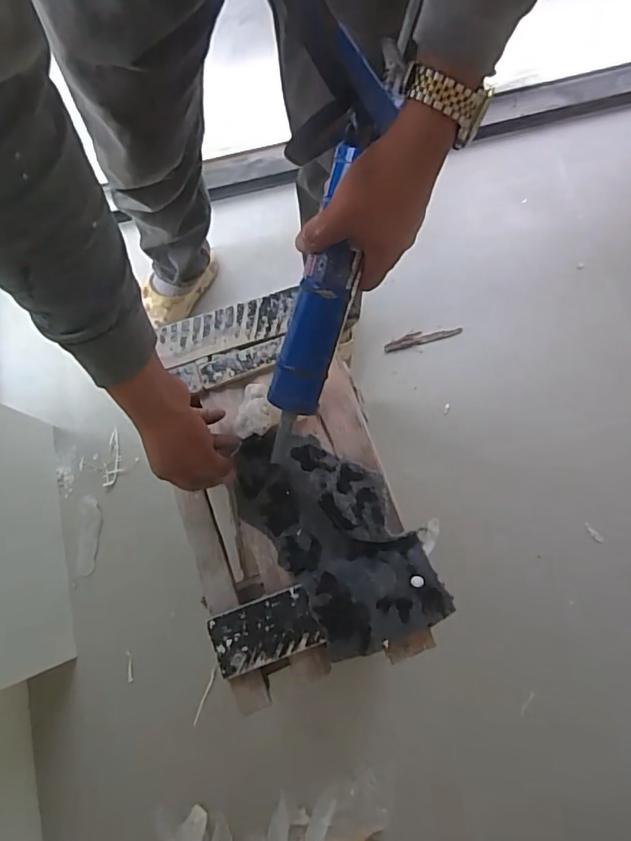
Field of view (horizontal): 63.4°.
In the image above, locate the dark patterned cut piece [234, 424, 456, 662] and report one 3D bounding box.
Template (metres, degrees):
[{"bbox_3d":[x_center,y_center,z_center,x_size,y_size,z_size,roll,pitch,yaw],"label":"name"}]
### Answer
[{"bbox_3d":[0.017,0.119,0.546,0.134,0.041,0.260,-34,76,-7],"label":"dark patterned cut piece"}]

